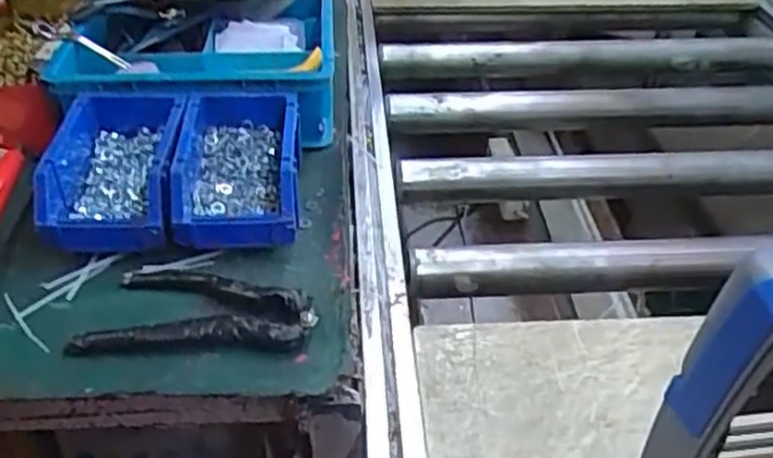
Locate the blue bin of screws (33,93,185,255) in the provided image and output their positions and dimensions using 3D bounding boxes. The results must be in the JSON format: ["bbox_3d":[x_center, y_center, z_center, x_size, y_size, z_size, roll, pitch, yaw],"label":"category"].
[{"bbox_3d":[-0.243,-0.054,0.649,0.115,0.059,0.167,-3,39,-6],"label":"blue bin of screws"}]

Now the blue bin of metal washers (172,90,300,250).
[{"bbox_3d":[-0.133,-0.059,0.664,0.107,0.055,0.167,-2,38,-5],"label":"blue bin of metal washers"}]

